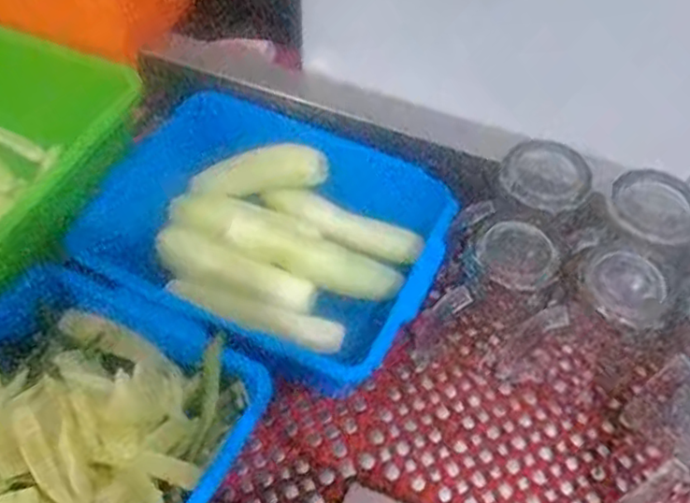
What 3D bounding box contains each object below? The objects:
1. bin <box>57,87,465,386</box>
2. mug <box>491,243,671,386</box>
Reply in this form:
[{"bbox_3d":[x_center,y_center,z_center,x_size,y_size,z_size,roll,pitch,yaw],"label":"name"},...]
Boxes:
[{"bbox_3d":[-0.065,-0.017,0.652,0.301,0.085,0.268,24,56,14],"label":"bin"},{"bbox_3d":[0.200,0.072,0.596,0.105,0.149,0.064,-18,57,-16],"label":"mug"}]

